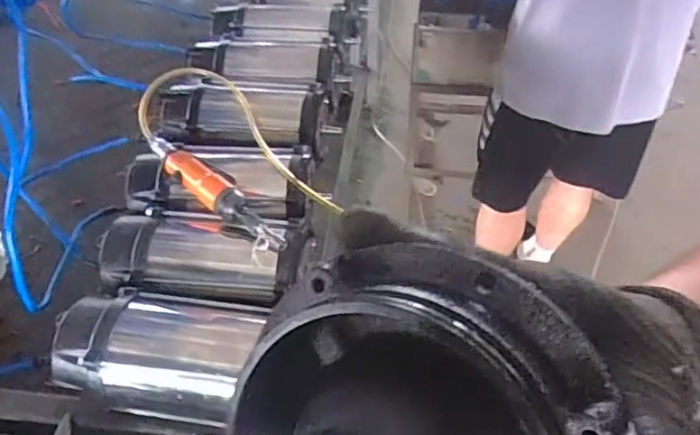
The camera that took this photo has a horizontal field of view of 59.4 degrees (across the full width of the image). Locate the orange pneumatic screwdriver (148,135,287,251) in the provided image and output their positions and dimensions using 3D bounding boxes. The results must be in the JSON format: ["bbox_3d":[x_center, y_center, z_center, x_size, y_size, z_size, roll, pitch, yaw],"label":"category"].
[{"bbox_3d":[-0.180,-0.032,0.810,0.283,0.048,0.047,34,55,30],"label":"orange pneumatic screwdriver"}]

